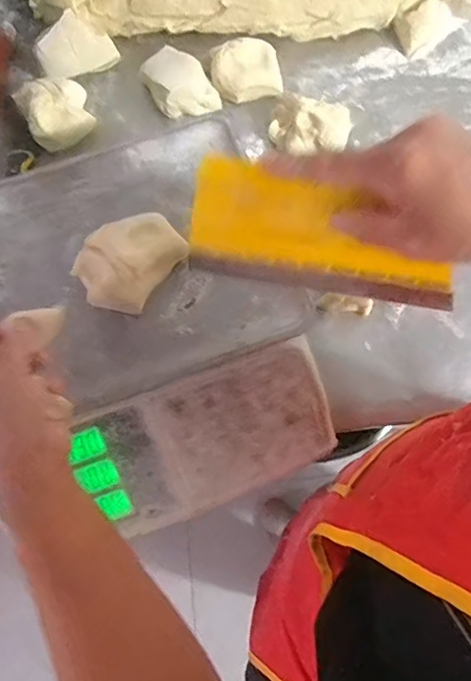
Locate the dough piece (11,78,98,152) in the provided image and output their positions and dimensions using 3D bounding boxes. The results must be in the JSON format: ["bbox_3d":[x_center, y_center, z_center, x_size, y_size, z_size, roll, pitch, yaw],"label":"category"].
[{"bbox_3d":[-0.212,-0.275,0.640,0.077,0.041,0.079,0,73,1],"label":"dough piece"}]

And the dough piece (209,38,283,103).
[{"bbox_3d":[0.013,-0.324,0.646,0.083,0.043,0.059,-13,73,-3],"label":"dough piece"}]

